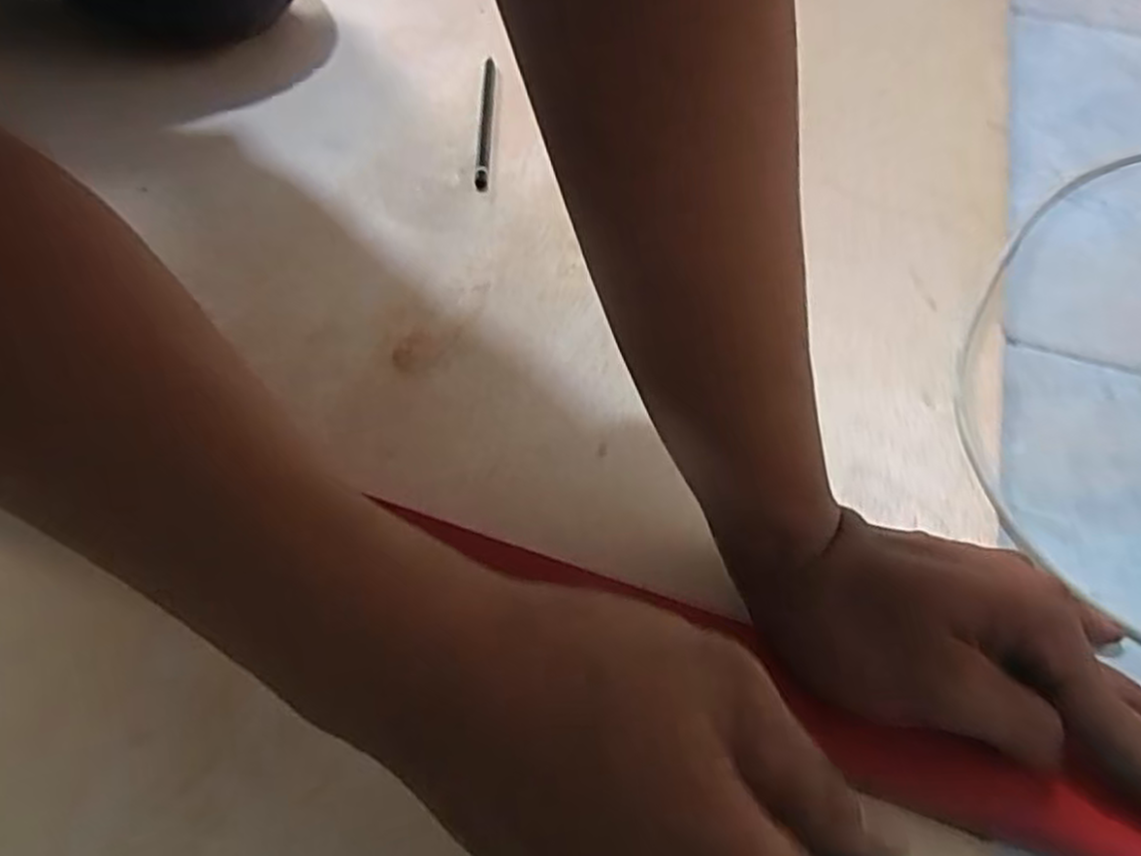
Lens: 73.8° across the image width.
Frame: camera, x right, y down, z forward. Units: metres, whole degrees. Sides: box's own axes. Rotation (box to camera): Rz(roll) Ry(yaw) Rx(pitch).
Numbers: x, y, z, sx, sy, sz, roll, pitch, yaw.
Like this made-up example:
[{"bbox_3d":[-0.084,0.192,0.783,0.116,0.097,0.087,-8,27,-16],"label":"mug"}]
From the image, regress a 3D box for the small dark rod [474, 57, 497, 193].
[{"bbox_3d":[-0.057,-0.209,0.516,0.009,0.007,0.145,1,53,-3],"label":"small dark rod"}]

